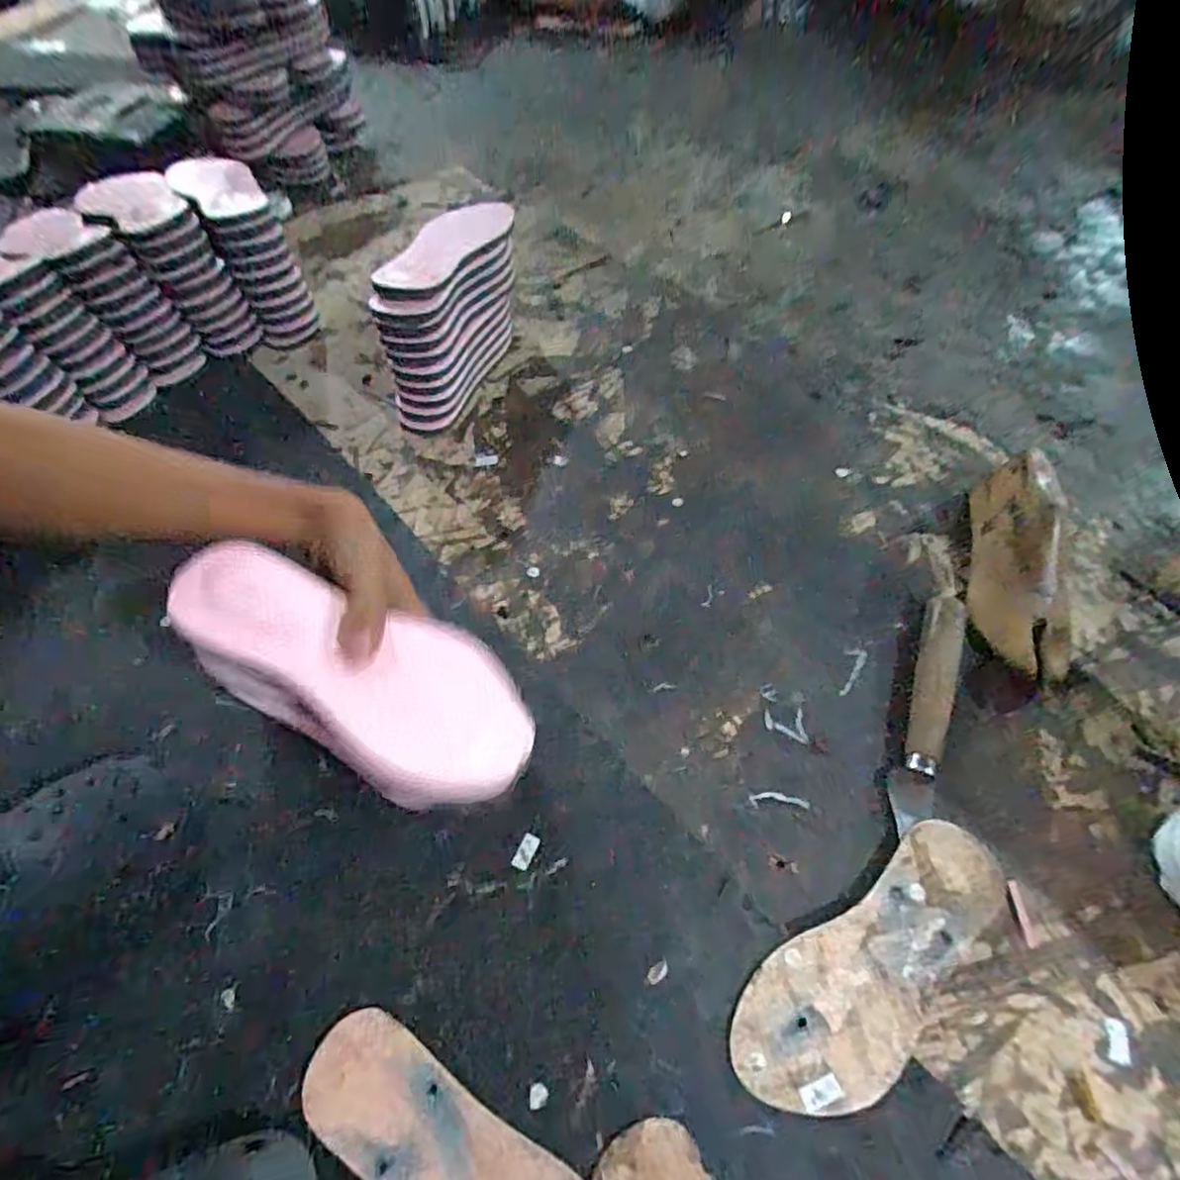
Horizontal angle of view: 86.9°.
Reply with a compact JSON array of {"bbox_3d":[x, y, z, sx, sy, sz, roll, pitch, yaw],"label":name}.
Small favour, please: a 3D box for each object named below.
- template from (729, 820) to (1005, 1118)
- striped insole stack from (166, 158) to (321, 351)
[{"bbox_3d":[0.194,0.250,0.415,0.227,0.009,0.086,-31,60,-17],"label":"template"},{"bbox_3d":[-0.454,-0.457,0.831,0.089,0.162,0.259,-31,63,-16],"label":"striped insole stack"}]

